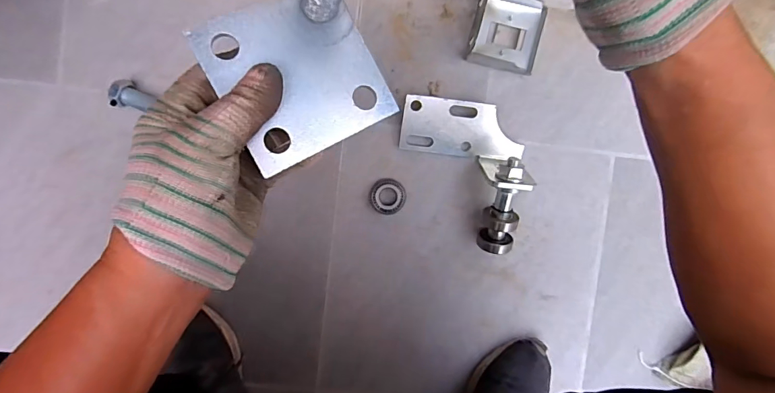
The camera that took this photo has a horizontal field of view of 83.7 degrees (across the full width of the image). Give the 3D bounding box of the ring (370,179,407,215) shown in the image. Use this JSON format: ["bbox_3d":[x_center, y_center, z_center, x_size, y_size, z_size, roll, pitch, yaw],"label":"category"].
[{"bbox_3d":[0.000,0.000,0.635,0.051,0.015,0.052,0,96,-3],"label":"ring"}]

